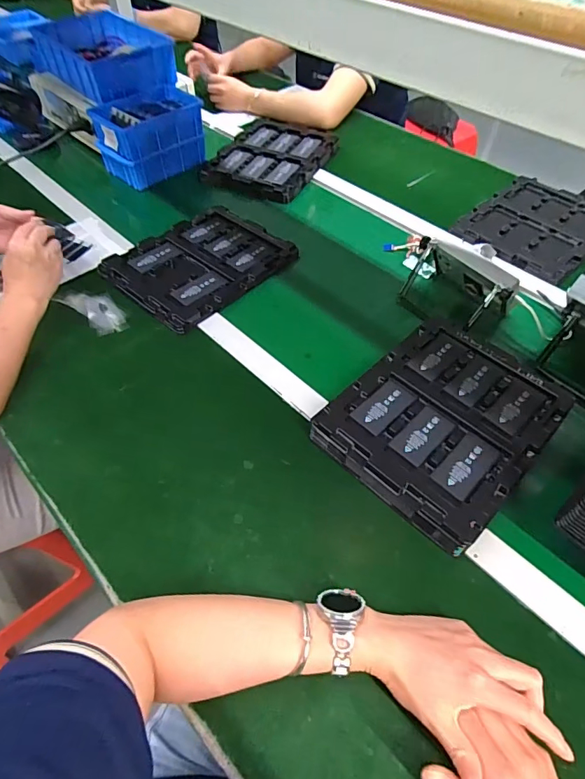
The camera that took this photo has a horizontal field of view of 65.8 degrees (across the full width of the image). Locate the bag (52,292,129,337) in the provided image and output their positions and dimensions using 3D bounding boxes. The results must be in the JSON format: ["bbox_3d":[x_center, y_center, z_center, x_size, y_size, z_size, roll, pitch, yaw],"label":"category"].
[{"bbox_3d":[-0.302,-0.124,0.700,0.119,0.015,0.064,32,58,21],"label":"bag"}]

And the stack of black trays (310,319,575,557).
[{"bbox_3d":[0.194,0.034,0.575,0.220,0.043,0.281,38,60,24],"label":"stack of black trays"}]

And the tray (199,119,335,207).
[{"bbox_3d":[-0.051,-0.517,1.002,0.222,0.022,0.288,22,55,15],"label":"tray"}]

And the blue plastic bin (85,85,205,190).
[{"bbox_3d":[-0.299,-0.543,0.963,0.224,0.105,0.158,-33,60,-24],"label":"blue plastic bin"}]

